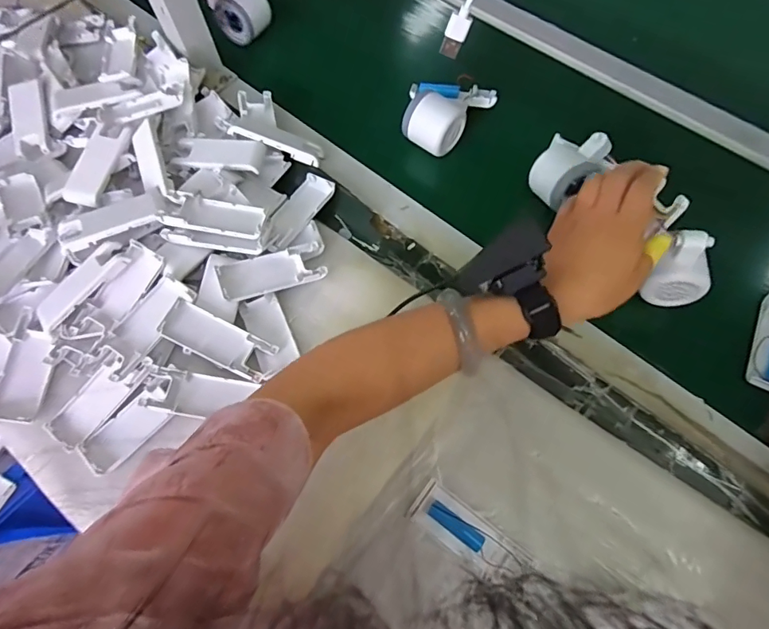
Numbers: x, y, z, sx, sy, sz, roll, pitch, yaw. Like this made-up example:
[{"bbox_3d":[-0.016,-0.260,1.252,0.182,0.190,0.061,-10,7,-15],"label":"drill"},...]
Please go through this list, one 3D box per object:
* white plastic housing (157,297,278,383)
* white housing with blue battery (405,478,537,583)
[{"bbox_3d":[-0.156,0.025,0.441,0.101,0.013,0.039,27,69,-5],"label":"white plastic housing"},{"bbox_3d":[0.070,0.180,0.382,0.100,0.016,0.038,33,72,16],"label":"white housing with blue battery"}]

